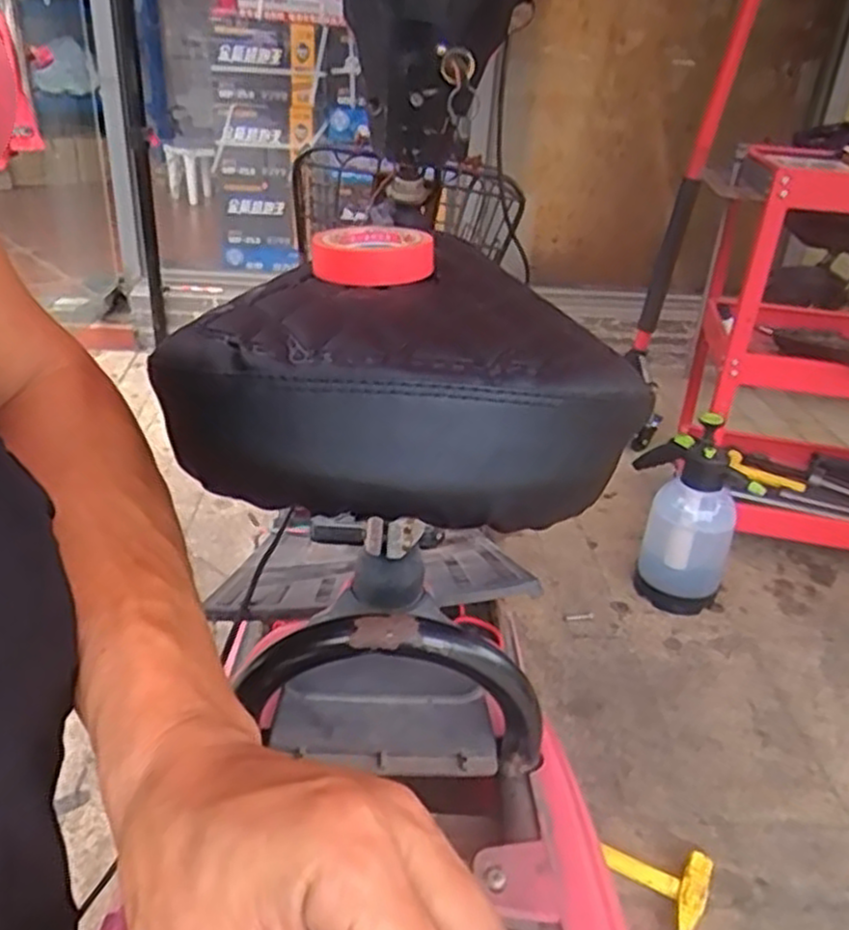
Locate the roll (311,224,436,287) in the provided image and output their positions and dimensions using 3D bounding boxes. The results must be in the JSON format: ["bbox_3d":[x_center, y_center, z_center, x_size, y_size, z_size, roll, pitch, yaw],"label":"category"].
[{"bbox_3d":[-0.024,-0.098,0.352,0.055,0.018,0.050,0,29,-7],"label":"roll"}]

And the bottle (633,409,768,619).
[{"bbox_3d":[0.462,0.091,1.346,0.125,0.311,0.168,-1,30,-12],"label":"bottle"}]

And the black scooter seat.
[{"bbox_3d":[-0.015,-0.040,0.322,0.176,0.075,0.165,-12,32,-25],"label":"black scooter seat"}]

